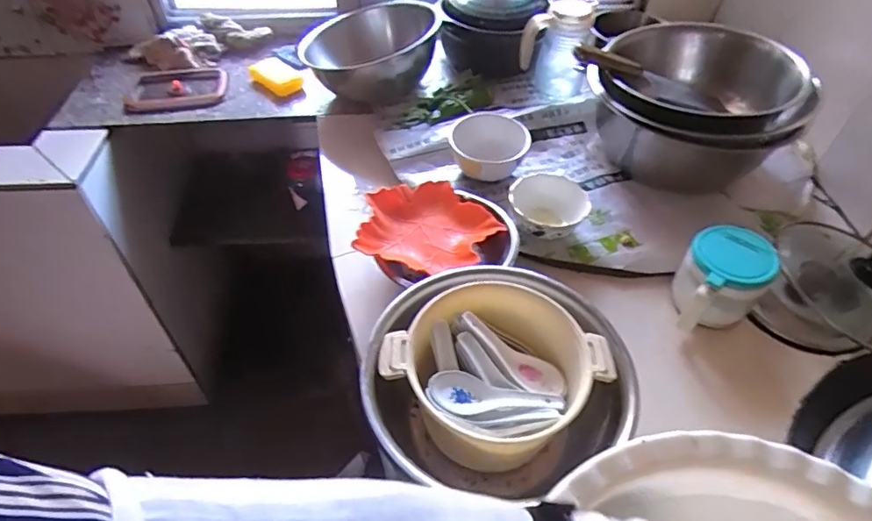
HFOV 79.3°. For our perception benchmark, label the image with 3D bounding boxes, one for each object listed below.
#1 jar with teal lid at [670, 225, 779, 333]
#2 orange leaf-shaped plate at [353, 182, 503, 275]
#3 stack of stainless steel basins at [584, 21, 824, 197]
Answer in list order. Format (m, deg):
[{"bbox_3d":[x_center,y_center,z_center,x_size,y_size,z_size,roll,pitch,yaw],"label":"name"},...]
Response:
[{"bbox_3d":[0.352,0.027,0.658,0.093,0.089,0.126,37,60,26],"label":"jar with teal lid"},{"bbox_3d":[-0.012,-0.047,0.717,0.185,0.043,0.158,-8,52,-6],"label":"orange leaf-shaped plate"},{"bbox_3d":[0.403,-0.243,0.838,0.289,0.180,0.245,20,54,15],"label":"stack of stainless steel basins"}]

